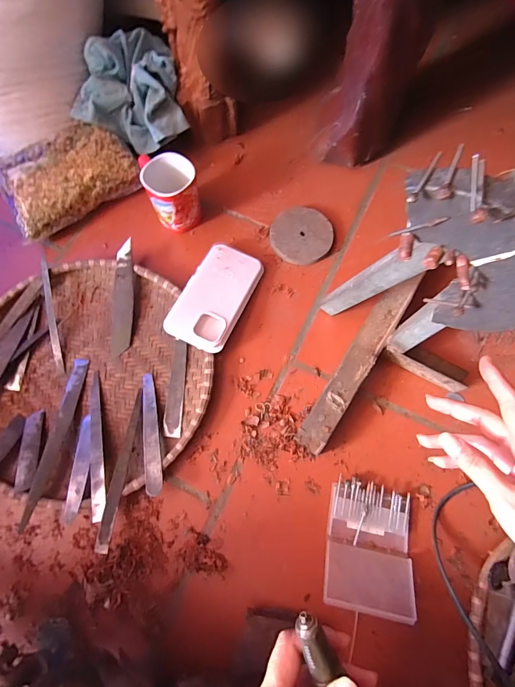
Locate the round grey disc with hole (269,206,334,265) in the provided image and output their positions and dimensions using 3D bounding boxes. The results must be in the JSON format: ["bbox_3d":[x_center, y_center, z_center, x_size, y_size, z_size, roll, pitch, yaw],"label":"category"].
[{"bbox_3d":[0.072,-0.176,0.580,0.101,0.016,0.100,0,71,1],"label":"round grey disc with hole"}]

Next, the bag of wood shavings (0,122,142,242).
[{"bbox_3d":[-0.310,-0.268,0.580,0.220,0.080,0.126,-33,74,-9],"label":"bag of wood shavings"}]

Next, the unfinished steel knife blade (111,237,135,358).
[{"bbox_3d":[-0.202,-0.069,0.536,0.033,0.008,0.175,-4,81,6],"label":"unfinished steel knife blade"}]

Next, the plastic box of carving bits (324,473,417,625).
[{"bbox_3d":[0.133,0.237,0.424,0.096,0.037,0.131,11,72,5],"label":"plastic box of carving bits"}]

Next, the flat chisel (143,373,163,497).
[{"bbox_3d":[-0.142,0.116,0.474,0.022,0.008,0.158,-11,63,-6],"label":"flat chisel"}]

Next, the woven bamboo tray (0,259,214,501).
[{"bbox_3d":[-0.242,0.036,0.504,0.316,0.032,0.334,-24,72,-7],"label":"woven bamboo tray"}]

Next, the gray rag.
[{"bbox_3d":[-0.215,-0.407,0.582,0.175,0.083,0.198,-13,71,-3],"label":"gray rag"}]

